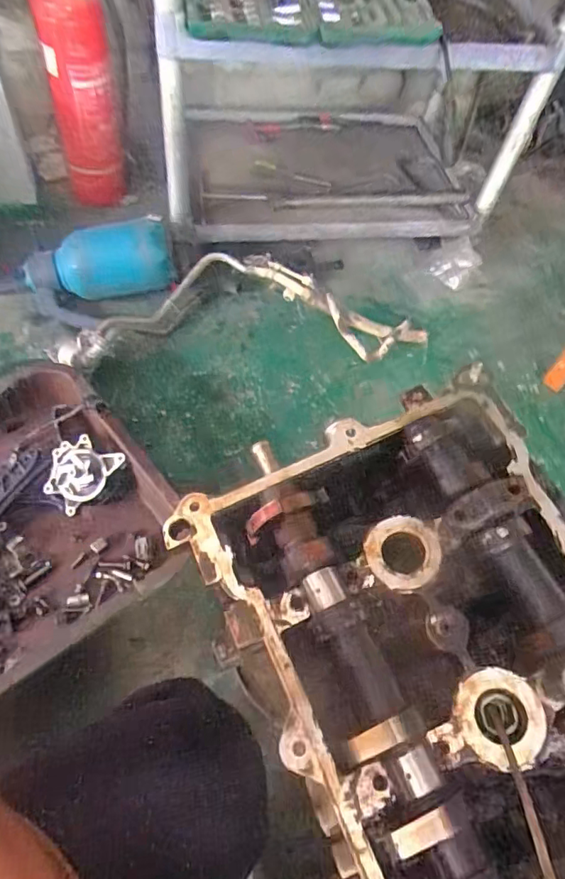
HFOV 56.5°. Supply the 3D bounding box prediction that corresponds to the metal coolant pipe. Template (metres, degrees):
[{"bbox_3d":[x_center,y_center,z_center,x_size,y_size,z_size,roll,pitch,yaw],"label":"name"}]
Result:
[{"bbox_3d":[-0.062,-0.256,1.053,0.725,0.109,0.255,-3,57,-9],"label":"metal coolant pipe"}]

